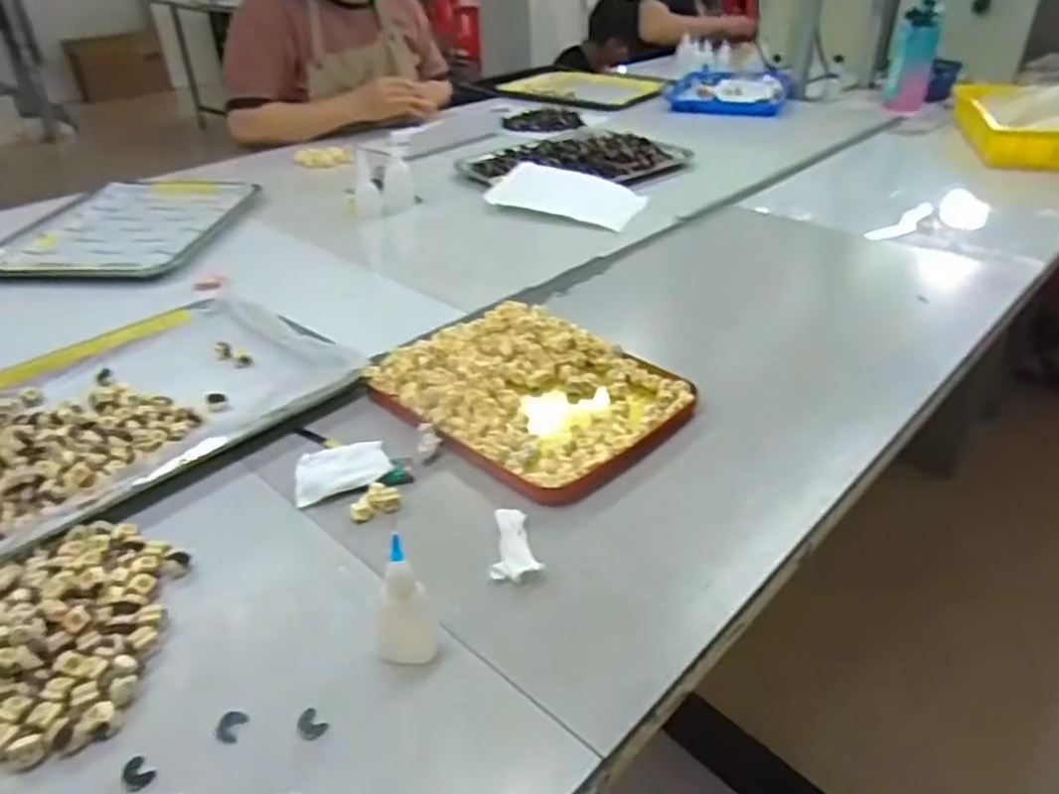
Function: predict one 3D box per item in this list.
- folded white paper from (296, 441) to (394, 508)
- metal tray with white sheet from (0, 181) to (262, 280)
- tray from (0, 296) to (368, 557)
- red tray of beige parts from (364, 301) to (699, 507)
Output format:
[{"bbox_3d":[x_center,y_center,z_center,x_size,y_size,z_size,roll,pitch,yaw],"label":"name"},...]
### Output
[{"bbox_3d":[-0.147,0.055,0.578,0.071,0.011,0.064,-13,34,-16],"label":"folded white paper"},{"bbox_3d":[-0.559,-0.246,1.051,0.273,0.024,0.382,1,33,5],"label":"metal tray with white sheet"},{"bbox_3d":[-0.362,0.002,0.639,0.273,0.031,0.363,24,41,34],"label":"tray"},{"bbox_3d":[0.004,-0.013,0.647,0.200,0.020,0.245,-29,42,-35],"label":"red tray of beige parts"}]

